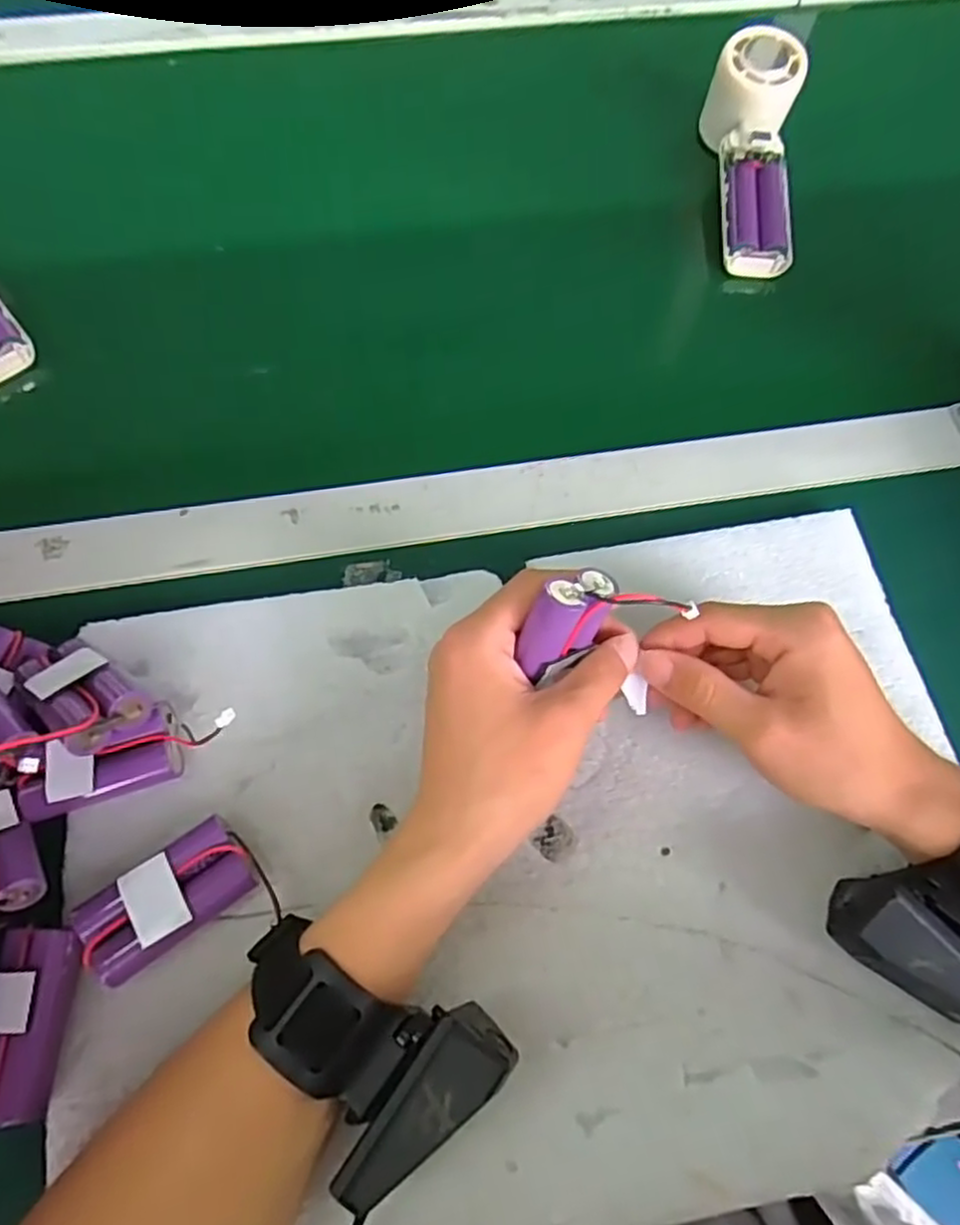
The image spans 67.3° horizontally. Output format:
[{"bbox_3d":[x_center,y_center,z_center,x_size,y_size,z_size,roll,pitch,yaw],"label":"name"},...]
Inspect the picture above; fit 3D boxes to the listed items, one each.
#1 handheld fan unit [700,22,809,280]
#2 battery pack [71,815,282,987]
[{"bbox_3d":[0.182,-0.300,0.484,0.055,0.049,0.168,1,84,-2],"label":"handheld fan unit"},{"bbox_3d":[-0.125,0.119,0.296,0.070,0.020,0.041,-32,72,-14],"label":"battery pack"}]

